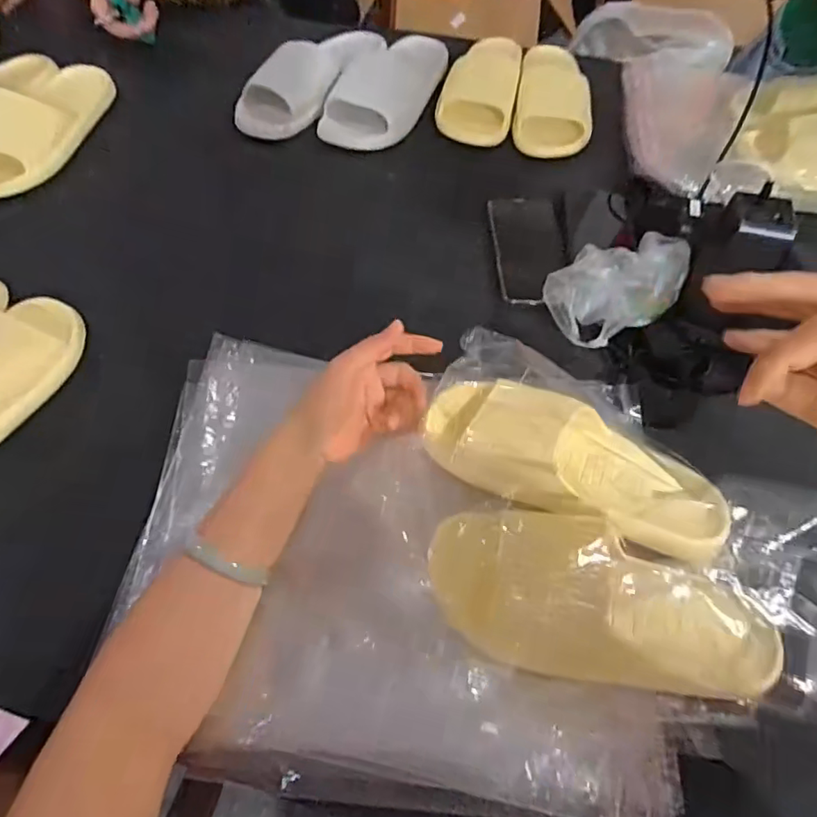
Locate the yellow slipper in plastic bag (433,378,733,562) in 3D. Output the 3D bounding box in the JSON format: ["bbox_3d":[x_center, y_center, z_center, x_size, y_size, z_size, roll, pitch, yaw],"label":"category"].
[{"bbox_3d":[0.121,0.037,0.397,0.226,0.060,0.096,27,62,14],"label":"yellow slipper in plastic bag"}]

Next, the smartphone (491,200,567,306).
[{"bbox_3d":[0.132,-0.183,0.596,0.075,0.008,0.159,1,59,0],"label":"smartphone"}]

